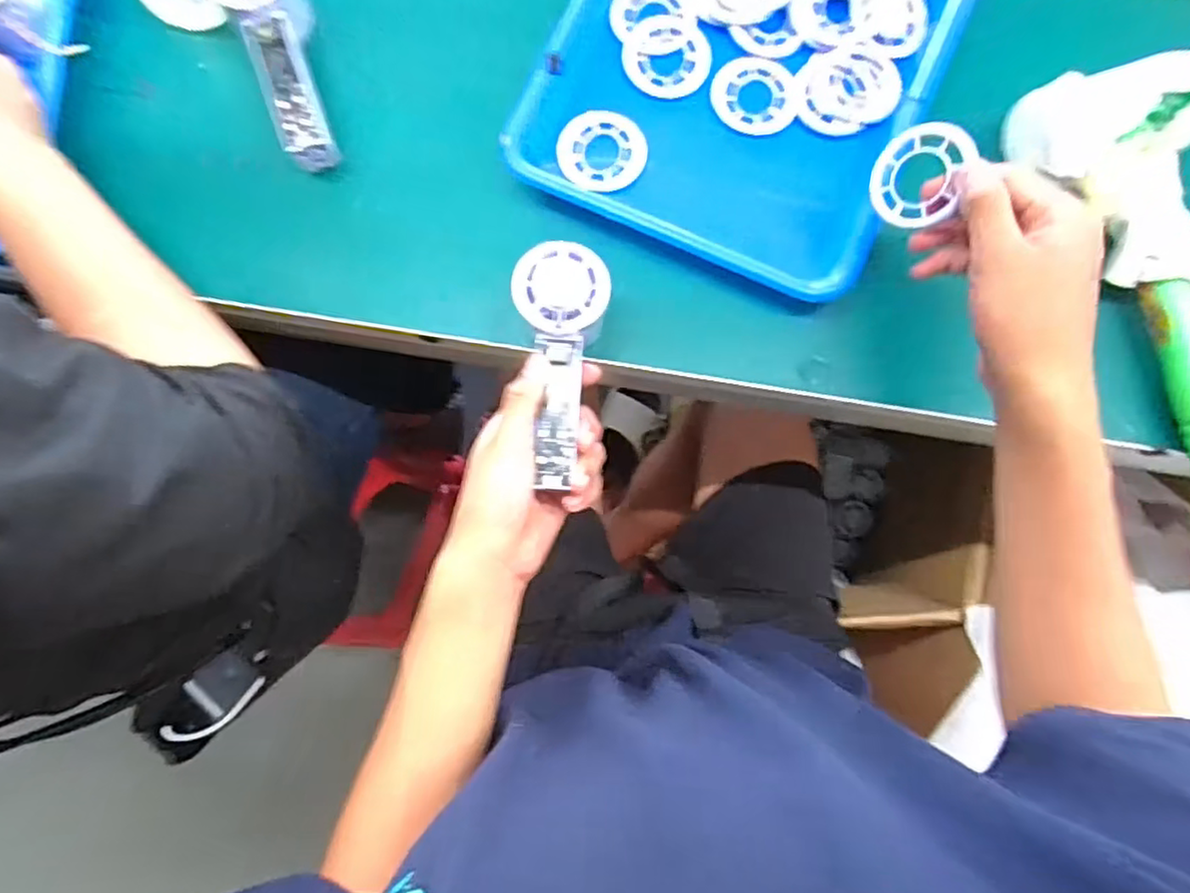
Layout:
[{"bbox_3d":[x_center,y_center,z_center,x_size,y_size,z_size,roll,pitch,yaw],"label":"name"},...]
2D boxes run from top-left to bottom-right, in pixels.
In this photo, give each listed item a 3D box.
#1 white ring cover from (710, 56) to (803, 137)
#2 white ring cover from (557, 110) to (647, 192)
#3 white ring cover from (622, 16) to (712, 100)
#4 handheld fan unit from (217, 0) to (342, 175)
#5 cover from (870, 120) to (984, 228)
[{"bbox_3d":[0.115,-0.253,0.470,0.062,0.005,0.058,13,81,2],"label":"white ring cover"},{"bbox_3d":[0.005,-0.210,0.465,0.062,0.008,0.057,1,81,0],"label":"white ring cover"},{"bbox_3d":[0.052,-0.283,0.472,0.061,0.004,0.063,16,81,3],"label":"white ring cover"},{"bbox_3d":[-0.219,-0.271,0.459,0.051,0.046,0.161,-17,93,-3],"label":"handheld fan unit"},{"bbox_3d":[0.189,-0.159,0.382,0.054,0.008,0.056,35,119,34],"label":"cover"}]

